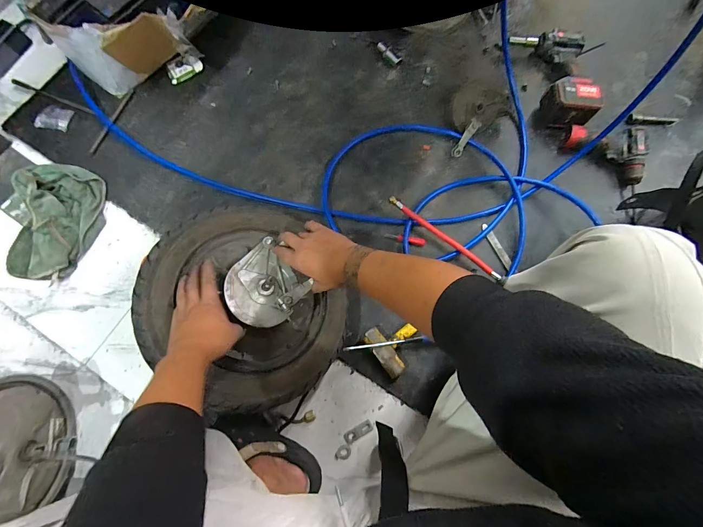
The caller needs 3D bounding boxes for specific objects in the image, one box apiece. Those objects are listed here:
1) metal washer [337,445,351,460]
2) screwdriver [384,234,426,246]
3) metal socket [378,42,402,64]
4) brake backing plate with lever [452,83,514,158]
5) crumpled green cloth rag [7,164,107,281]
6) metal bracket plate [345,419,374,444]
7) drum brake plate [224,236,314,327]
[{"bbox_3d":[-0.016,0.406,0.701,0.029,0.004,0.029,0,80,-1],"label":"metal washer"},{"bbox_3d":[0.129,-0.057,0.783,0.097,0.018,0.018,11,80,1],"label":"screwdriver"},{"bbox_3d":[0.102,-0.569,0.887,0.075,0.018,0.025,37,81,5],"label":"metal socket"},{"bbox_3d":[0.314,-0.381,0.819,0.214,0.040,0.120,-40,108,0],"label":"brake backing plate with lever"},{"bbox_3d":[-0.692,-0.101,0.757,0.191,0.056,0.273,6,80,0],"label":"crumpled green cloth rag"},{"bbox_3d":[0.016,0.366,0.708,0.066,0.004,0.024,-29,81,-6],"label":"metal bracket plate"},{"bbox_3d":[-0.139,0.030,0.566,0.133,0.052,0.154,45,59,-5],"label":"drum brake plate"}]

